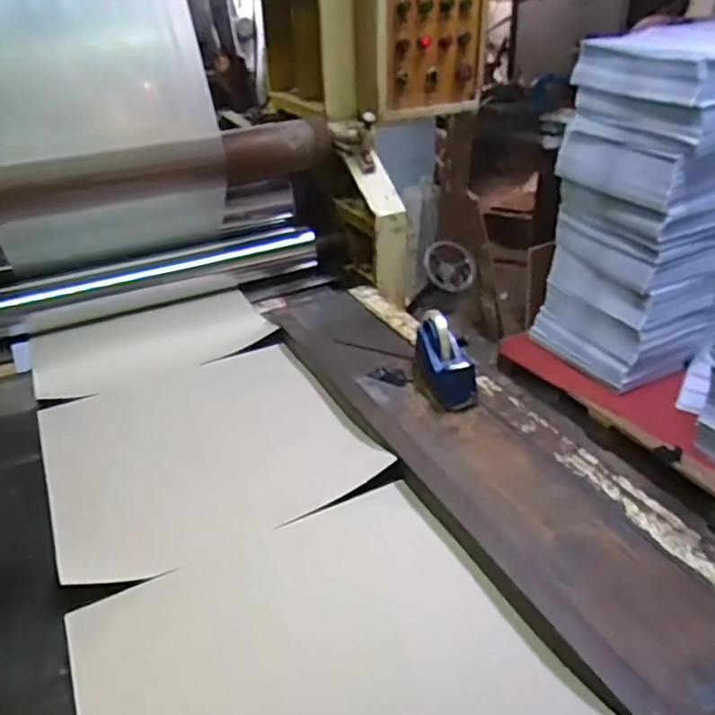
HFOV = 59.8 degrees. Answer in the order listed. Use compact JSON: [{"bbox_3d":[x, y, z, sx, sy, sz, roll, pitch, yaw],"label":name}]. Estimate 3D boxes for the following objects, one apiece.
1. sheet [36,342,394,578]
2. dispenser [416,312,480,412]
[{"bbox_3d":[-0.241,0.137,0.959,0.435,0.039,0.470,-18,35,-23],"label":"sheet"},{"bbox_3d":[0.150,0.001,1.049,0.073,0.109,0.148,-7,32,-5],"label":"dispenser"}]

